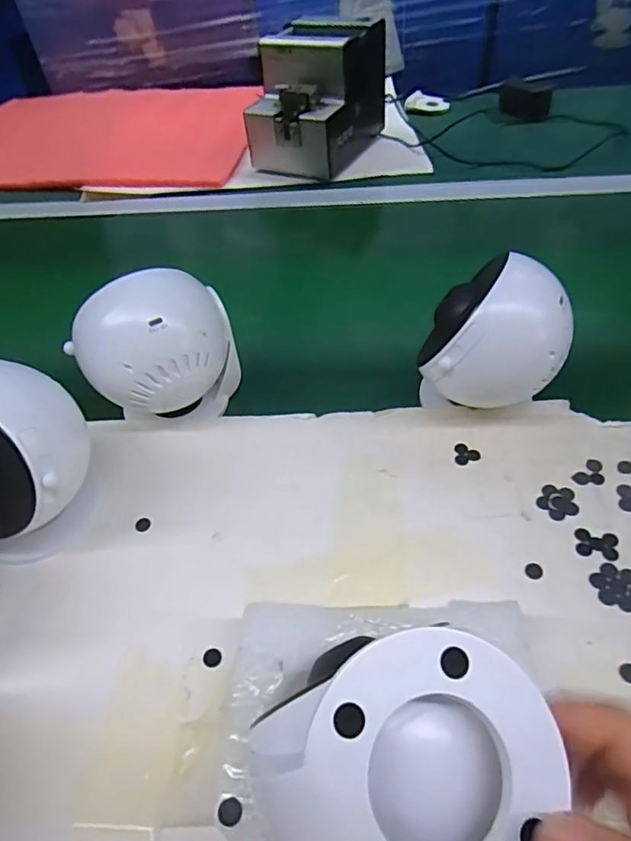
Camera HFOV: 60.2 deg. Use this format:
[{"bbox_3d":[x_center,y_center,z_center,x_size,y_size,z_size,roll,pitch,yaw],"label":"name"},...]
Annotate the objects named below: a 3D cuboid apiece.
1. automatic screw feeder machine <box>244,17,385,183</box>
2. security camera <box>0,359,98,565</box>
[{"bbox_3d":[0.004,-0.445,0.747,0.126,0.140,0.186,19,52,21],"label":"automatic screw feeder machine"},{"bbox_3d":[-0.183,0.029,0.337,0.083,0.120,0.095,31,57,29],"label":"security camera"}]

